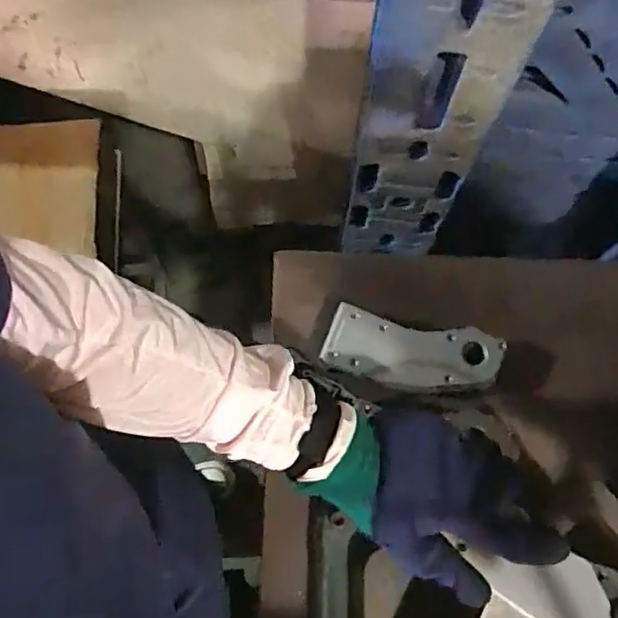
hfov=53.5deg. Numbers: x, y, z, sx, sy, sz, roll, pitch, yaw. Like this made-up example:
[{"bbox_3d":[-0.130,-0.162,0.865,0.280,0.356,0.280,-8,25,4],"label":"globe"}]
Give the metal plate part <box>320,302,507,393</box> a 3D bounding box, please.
[{"bbox_3d":[0.104,0.044,0.610,0.173,0.021,0.069,8,71,2],"label":"metal plate part"}]

